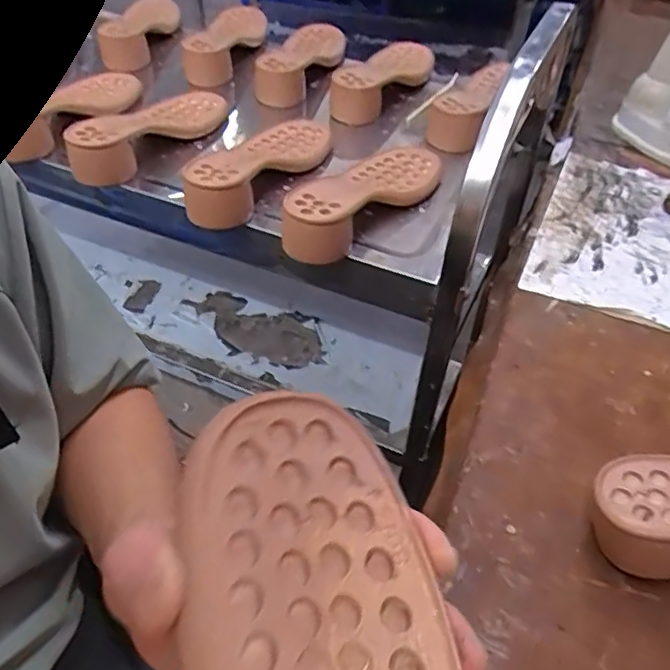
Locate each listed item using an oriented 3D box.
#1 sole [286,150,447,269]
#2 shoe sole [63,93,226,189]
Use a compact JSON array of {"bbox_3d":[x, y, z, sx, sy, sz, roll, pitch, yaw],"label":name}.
[{"bbox_3d":[0.036,-0.154,0.620,0.090,0.045,0.241,23,49,20],"label":"sole"},{"bbox_3d":[-0.223,-0.255,0.723,0.090,0.049,0.239,18,47,16],"label":"shoe sole"}]

